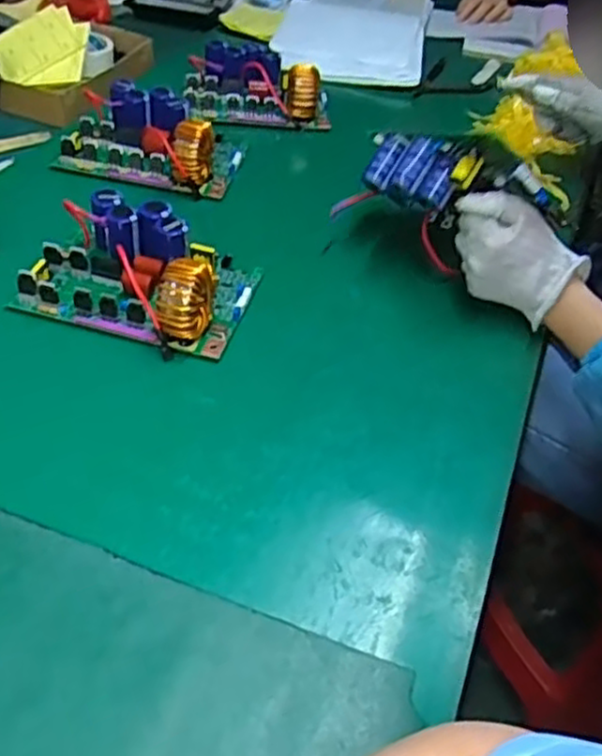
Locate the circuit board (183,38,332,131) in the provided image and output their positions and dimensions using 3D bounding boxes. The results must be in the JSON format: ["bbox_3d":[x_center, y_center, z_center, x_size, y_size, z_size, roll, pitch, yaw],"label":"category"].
[{"bbox_3d":[-0.057,-0.384,0.938,0.184,0.052,0.122,-1,45,-8],"label":"circuit board"}]

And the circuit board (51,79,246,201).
[{"bbox_3d":[-0.166,-0.275,0.814,0.191,0.060,0.126,10,45,3],"label":"circuit board"}]

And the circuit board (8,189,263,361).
[{"bbox_3d":[-0.139,-0.099,0.643,0.182,0.062,0.130,15,45,8],"label":"circuit board"}]

